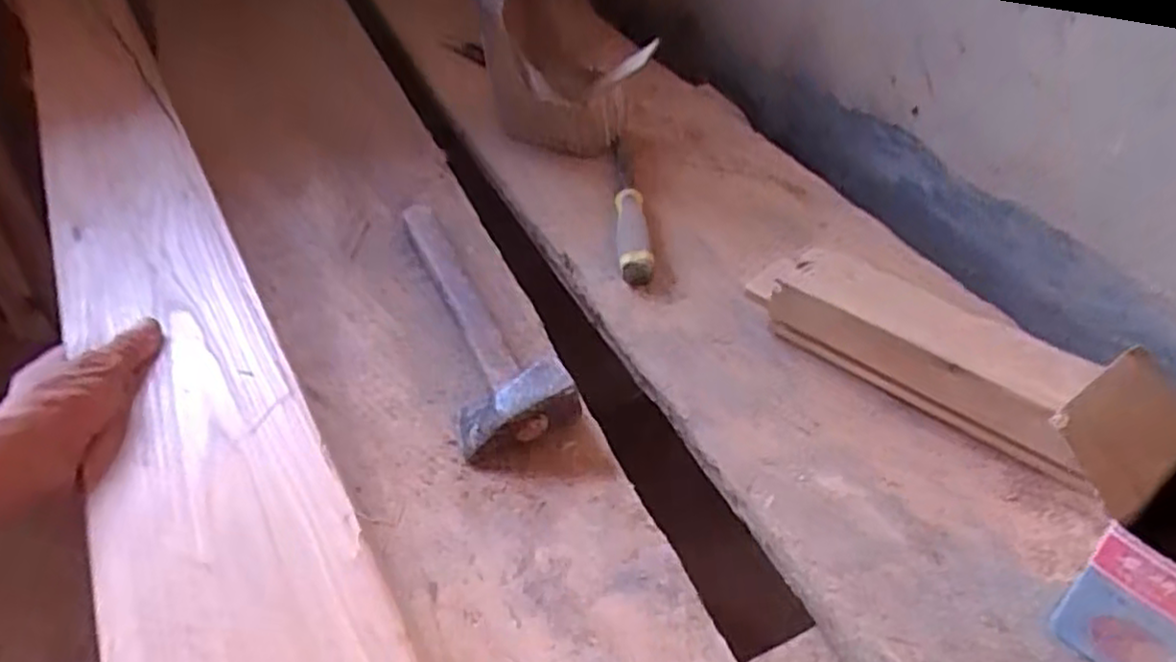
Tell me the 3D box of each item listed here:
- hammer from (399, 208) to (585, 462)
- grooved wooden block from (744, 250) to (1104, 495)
[{"bbox_3d":[-0.112,-0.032,0.672,0.091,0.039,0.357,-18,45,-13],"label":"hammer"},{"bbox_3d":[0.254,0.013,0.560,0.281,0.066,0.068,31,54,32],"label":"grooved wooden block"}]

